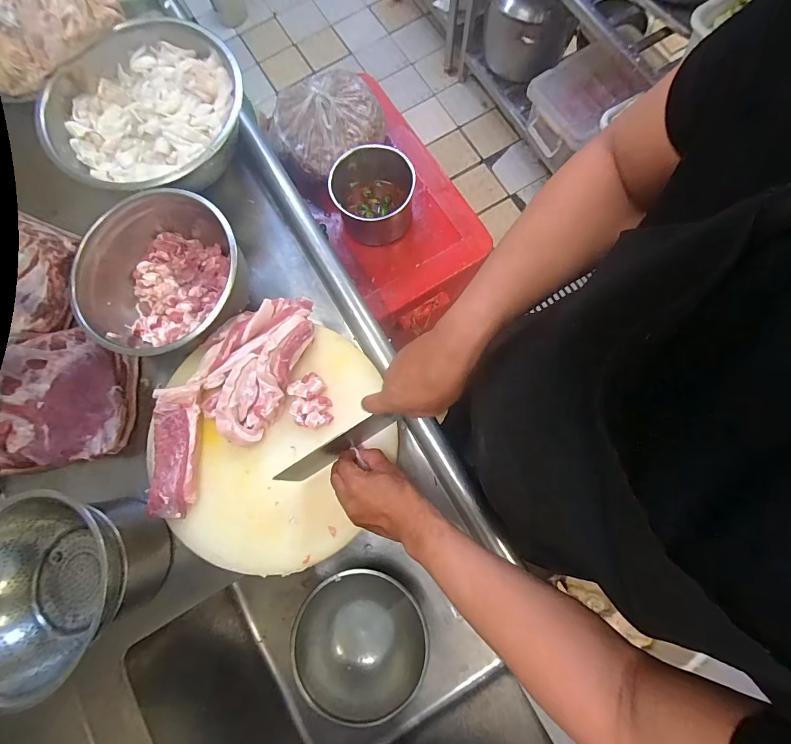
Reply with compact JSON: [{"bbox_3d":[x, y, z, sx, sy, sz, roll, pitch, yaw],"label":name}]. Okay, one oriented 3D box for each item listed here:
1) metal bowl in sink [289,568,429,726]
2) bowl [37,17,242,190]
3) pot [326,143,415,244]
[{"bbox_3d":[-0.071,0.567,0.801,0.281,0.095,0.259,0,79,1],"label":"metal bowl in sink"},{"bbox_3d":[-0.415,-0.425,0.637,0.291,0.106,0.298,0,79,1],"label":"bowl"},{"bbox_3d":[-0.050,-0.418,0.891,0.189,0.131,0.180,0,79,1],"label":"pot"}]

